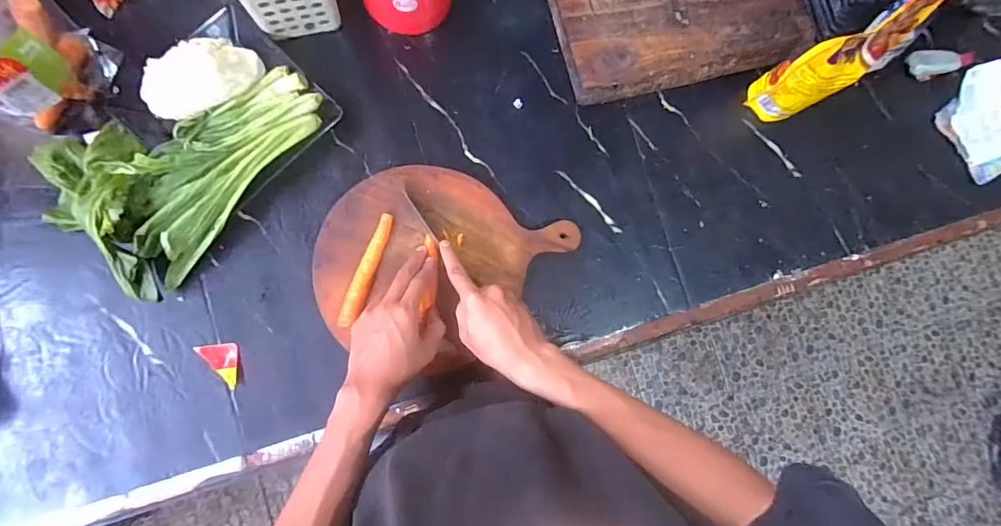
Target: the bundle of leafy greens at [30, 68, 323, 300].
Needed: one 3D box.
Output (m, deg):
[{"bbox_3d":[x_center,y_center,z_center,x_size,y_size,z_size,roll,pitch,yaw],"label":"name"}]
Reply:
[{"bbox_3d":[-0.366,-0.133,0.520,0.196,0.074,0.300,44,81,-3],"label":"bundle of leafy greens"}]

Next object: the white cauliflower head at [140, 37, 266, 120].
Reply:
[{"bbox_3d":[-0.352,-0.217,0.543,0.130,0.065,0.068,-28,90,-10],"label":"white cauliflower head"}]

